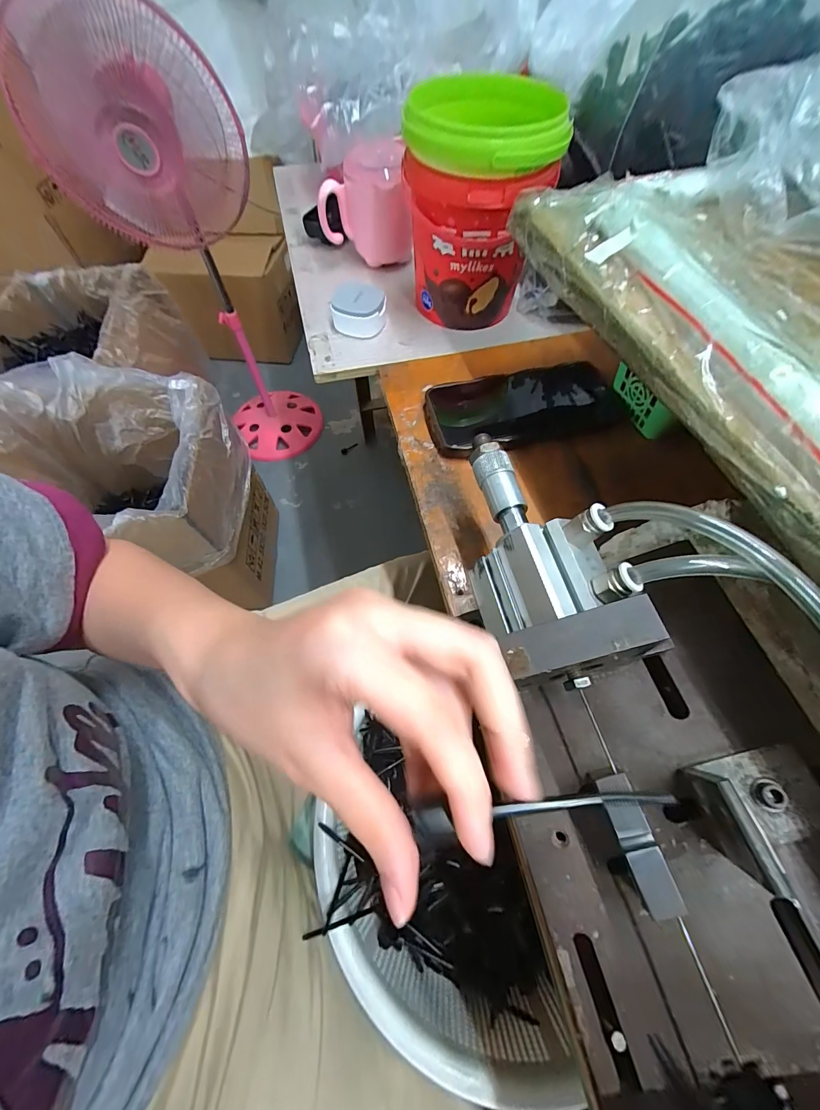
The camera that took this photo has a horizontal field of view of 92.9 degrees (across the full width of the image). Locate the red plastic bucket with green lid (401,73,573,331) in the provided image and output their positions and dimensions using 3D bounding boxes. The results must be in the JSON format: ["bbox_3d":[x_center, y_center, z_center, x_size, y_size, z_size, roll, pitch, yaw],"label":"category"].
[{"bbox_3d":[0.060,-0.318,0.371,0.128,0.157,0.134,0,63,0],"label":"red plastic bucket with green lid"}]

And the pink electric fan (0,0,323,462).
[{"bbox_3d":[-0.480,-0.628,0.950,0.312,0.864,0.282,-32,67,-15],"label":"pink electric fan"}]

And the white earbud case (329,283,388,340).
[{"bbox_3d":[-0.054,-0.263,0.415,0.055,0.032,0.061,-2,63,-1],"label":"white earbud case"}]

